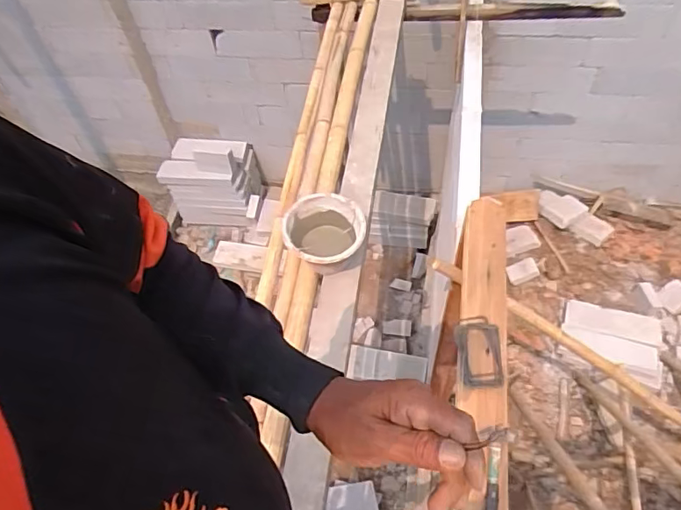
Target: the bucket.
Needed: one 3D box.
[{"bbox_3d":[-0.049,-0.061,1.660,0.254,0.157,0.249,-2,56,3],"label":"bucket"}]

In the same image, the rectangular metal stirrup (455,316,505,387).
[{"bbox_3d":[0.318,0.224,1.191,0.101,0.026,0.164,-11,68,24],"label":"rectangular metal stirrup"}]

